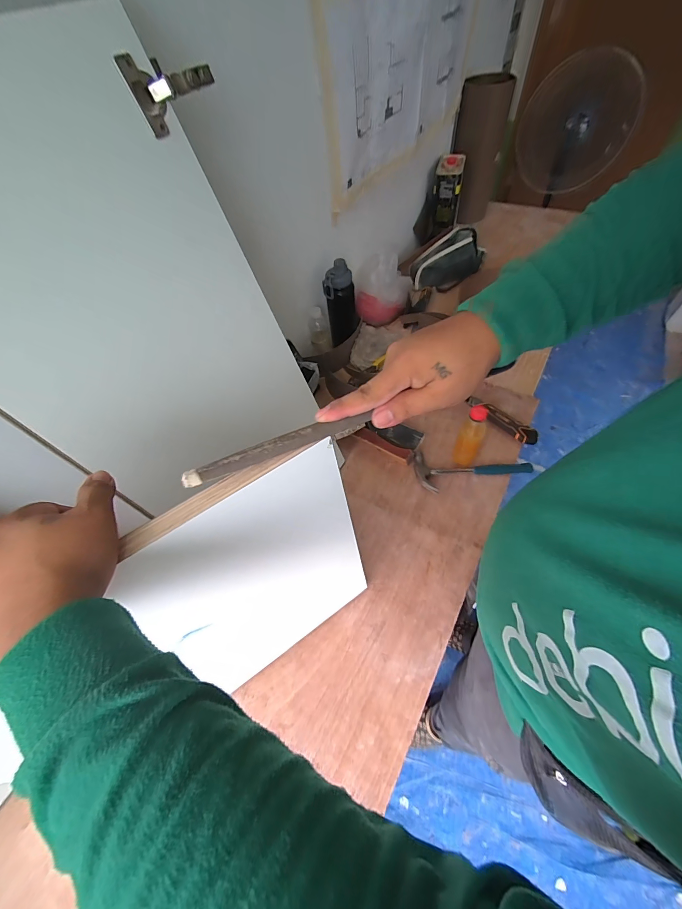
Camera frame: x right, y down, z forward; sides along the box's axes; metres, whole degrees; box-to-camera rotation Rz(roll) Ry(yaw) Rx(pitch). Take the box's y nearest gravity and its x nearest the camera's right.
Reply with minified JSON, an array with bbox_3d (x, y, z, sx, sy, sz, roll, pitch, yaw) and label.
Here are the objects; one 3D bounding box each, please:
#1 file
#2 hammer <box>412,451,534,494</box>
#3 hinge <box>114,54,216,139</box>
[{"bbox_3d":[-0.047,-0.008,0.271,0.155,0.005,0.018,-19,76,-16],"label":"file"},{"bbox_3d":[0.303,0.025,0.783,0.258,0.025,0.105,-7,57,-1],"label":"hammer"},{"bbox_3d":[-0.185,-0.408,0.370,0.018,0.056,0.109,25,63,20],"label":"hinge"}]

